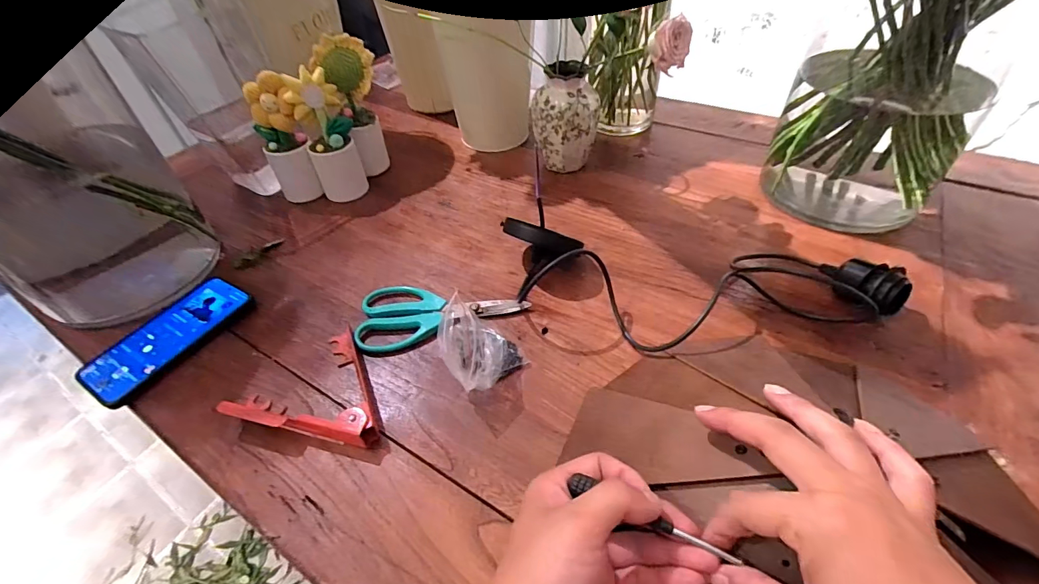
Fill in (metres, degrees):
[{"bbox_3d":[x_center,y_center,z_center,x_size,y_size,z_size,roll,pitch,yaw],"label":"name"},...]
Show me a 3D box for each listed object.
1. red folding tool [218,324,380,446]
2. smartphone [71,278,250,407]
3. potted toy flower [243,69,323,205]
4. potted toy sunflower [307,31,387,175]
[{"bbox_3d":[-0.181,0.078,0.411,0.134,0.029,0.117,4,46,9],"label":"red folding tool"},{"bbox_3d":[-0.374,0.045,0.468,0.076,0.014,0.157,23,52,25],"label":"smartphone"},{"bbox_3d":[-0.323,-0.205,0.609,0.067,0.168,0.052,-25,49,-18],"label":"potted toy flower"},{"bbox_3d":[-0.233,-0.263,0.644,0.058,0.188,0.081,28,54,28],"label":"potted toy sunflower"}]

